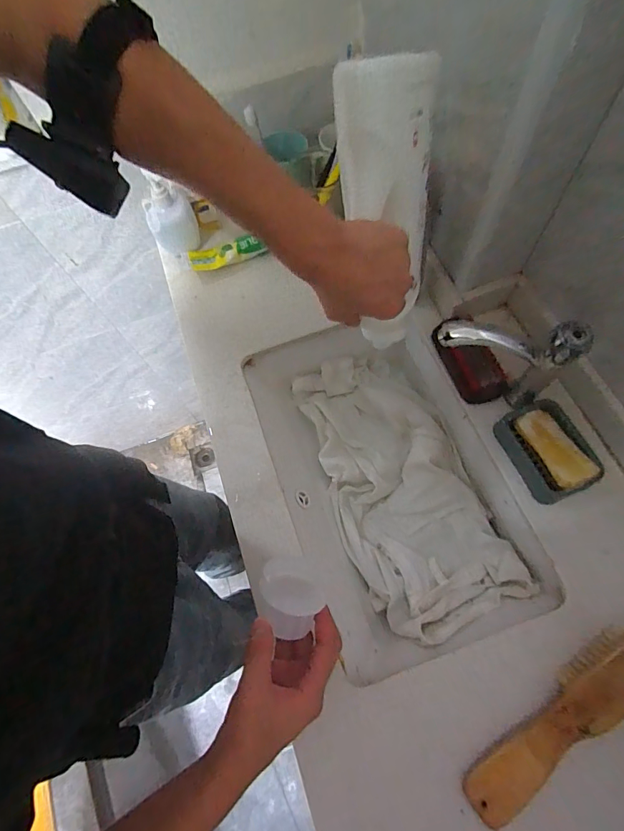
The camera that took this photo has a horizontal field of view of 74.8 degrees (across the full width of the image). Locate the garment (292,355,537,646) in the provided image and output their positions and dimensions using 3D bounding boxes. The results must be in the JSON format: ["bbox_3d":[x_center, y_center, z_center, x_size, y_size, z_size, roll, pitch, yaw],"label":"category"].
[{"bbox_3d":[0.117,0.090,0.598,0.196,0.055,0.404,-22,69,-6],"label":"garment"}]

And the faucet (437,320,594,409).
[{"bbox_3d":[0.223,-0.077,0.480,0.137,0.115,0.055,34,74,14],"label":"faucet"}]

